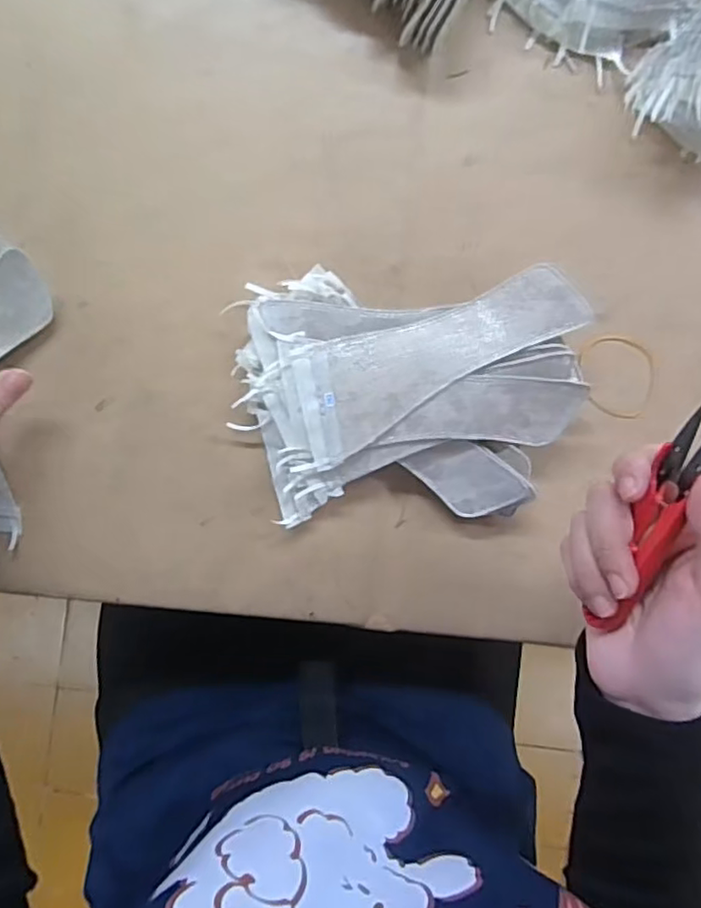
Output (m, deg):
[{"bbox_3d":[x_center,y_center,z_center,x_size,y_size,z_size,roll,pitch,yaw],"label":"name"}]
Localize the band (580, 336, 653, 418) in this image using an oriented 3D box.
[{"bbox_3d":[0.162,-0.047,0.385,0.051,0.004,0.046,19,94,-4],"label":"band"}]

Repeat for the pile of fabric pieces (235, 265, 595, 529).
[{"bbox_3d":[0.034,-0.031,0.359,0.180,0.041,0.131,-1,95,-2],"label":"pile of fabric pieces"}]

